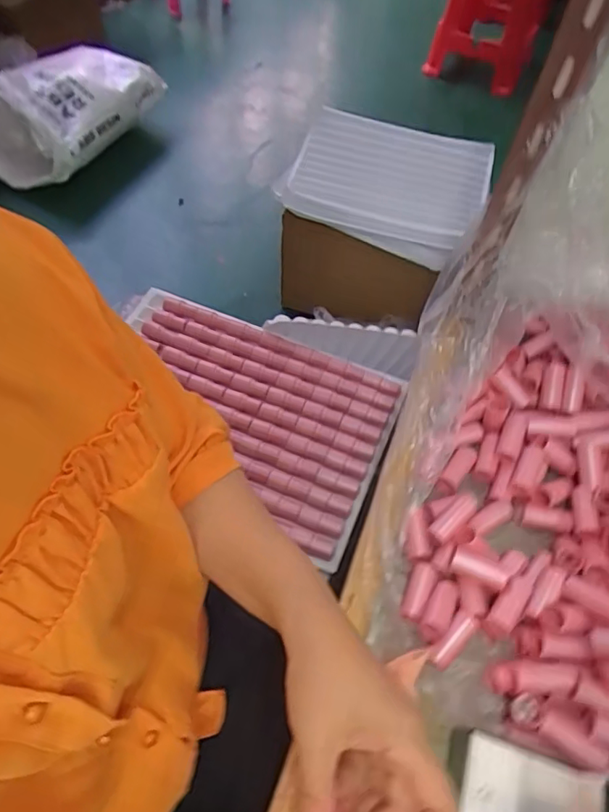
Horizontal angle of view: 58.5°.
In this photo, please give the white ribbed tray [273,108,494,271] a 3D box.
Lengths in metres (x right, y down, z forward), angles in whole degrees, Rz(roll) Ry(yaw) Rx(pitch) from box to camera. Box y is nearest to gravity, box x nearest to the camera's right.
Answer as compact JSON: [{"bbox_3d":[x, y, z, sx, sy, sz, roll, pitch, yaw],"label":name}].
[{"bbox_3d":[0.198,-0.534,1.258,0.443,0.083,0.364,17,57,7],"label":"white ribbed tray"}]

